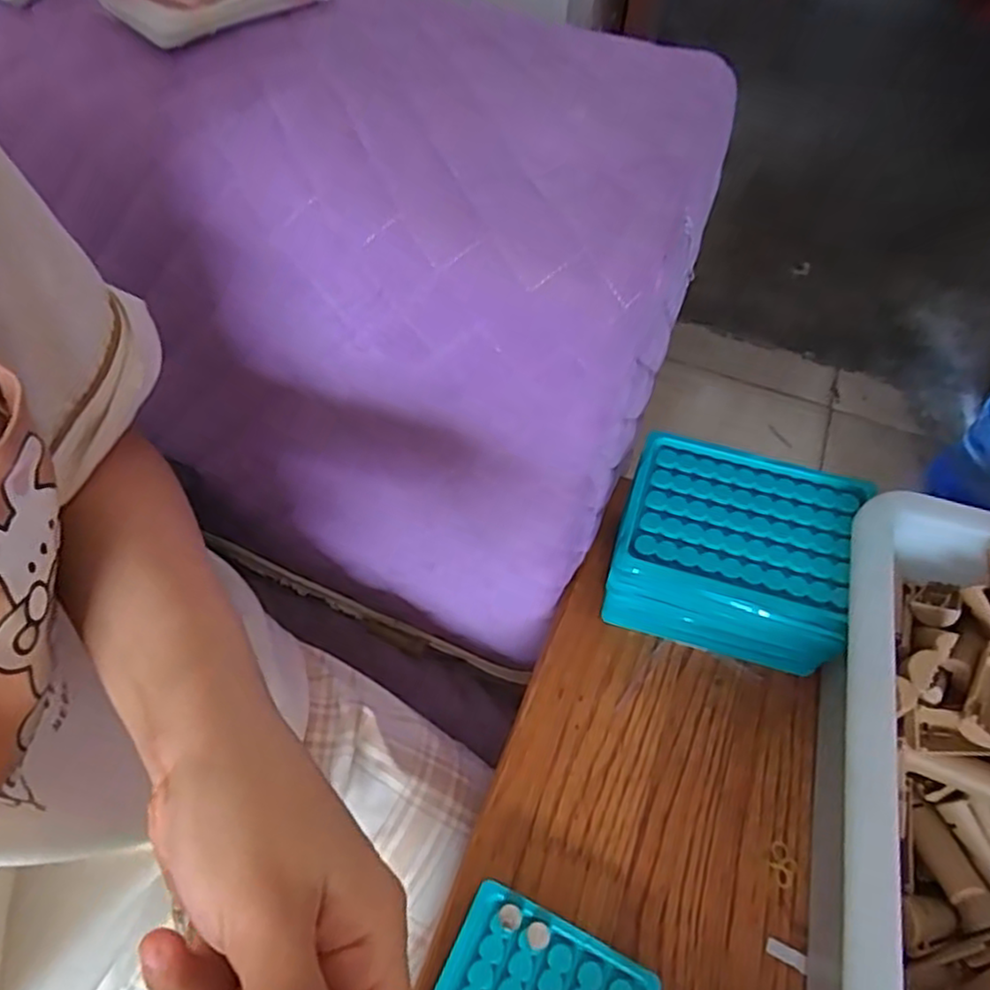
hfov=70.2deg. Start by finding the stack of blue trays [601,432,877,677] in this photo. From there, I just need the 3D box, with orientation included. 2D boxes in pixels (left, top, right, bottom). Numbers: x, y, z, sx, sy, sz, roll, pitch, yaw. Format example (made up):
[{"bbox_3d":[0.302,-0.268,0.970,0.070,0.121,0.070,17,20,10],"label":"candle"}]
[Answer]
[{"bbox_3d":[0.138,0.038,0.427,0.127,0.089,0.092,18,57,9],"label":"stack of blue trays"}]

